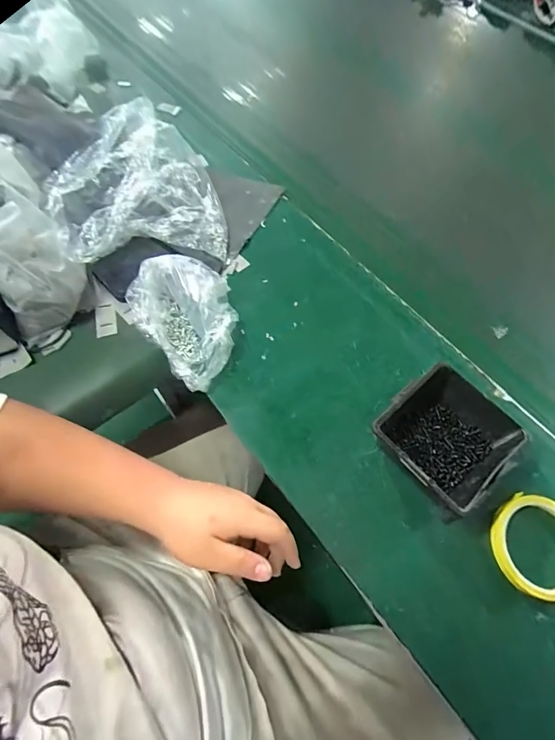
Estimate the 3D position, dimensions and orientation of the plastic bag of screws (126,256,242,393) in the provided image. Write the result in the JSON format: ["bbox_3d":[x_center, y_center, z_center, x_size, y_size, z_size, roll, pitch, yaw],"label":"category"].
[{"bbox_3d":[-0.105,-0.061,0.477,0.119,0.064,0.157,-21,66,-13],"label":"plastic bag of screws"}]

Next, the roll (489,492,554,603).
[{"bbox_3d":[0.265,0.177,0.398,0.089,0.016,0.097,1,63,-2],"label":"roll"}]

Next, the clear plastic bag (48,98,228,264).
[{"bbox_3d":[-0.181,-0.241,0.522,0.203,0.145,0.196,-14,65,-10],"label":"clear plastic bag"}]

